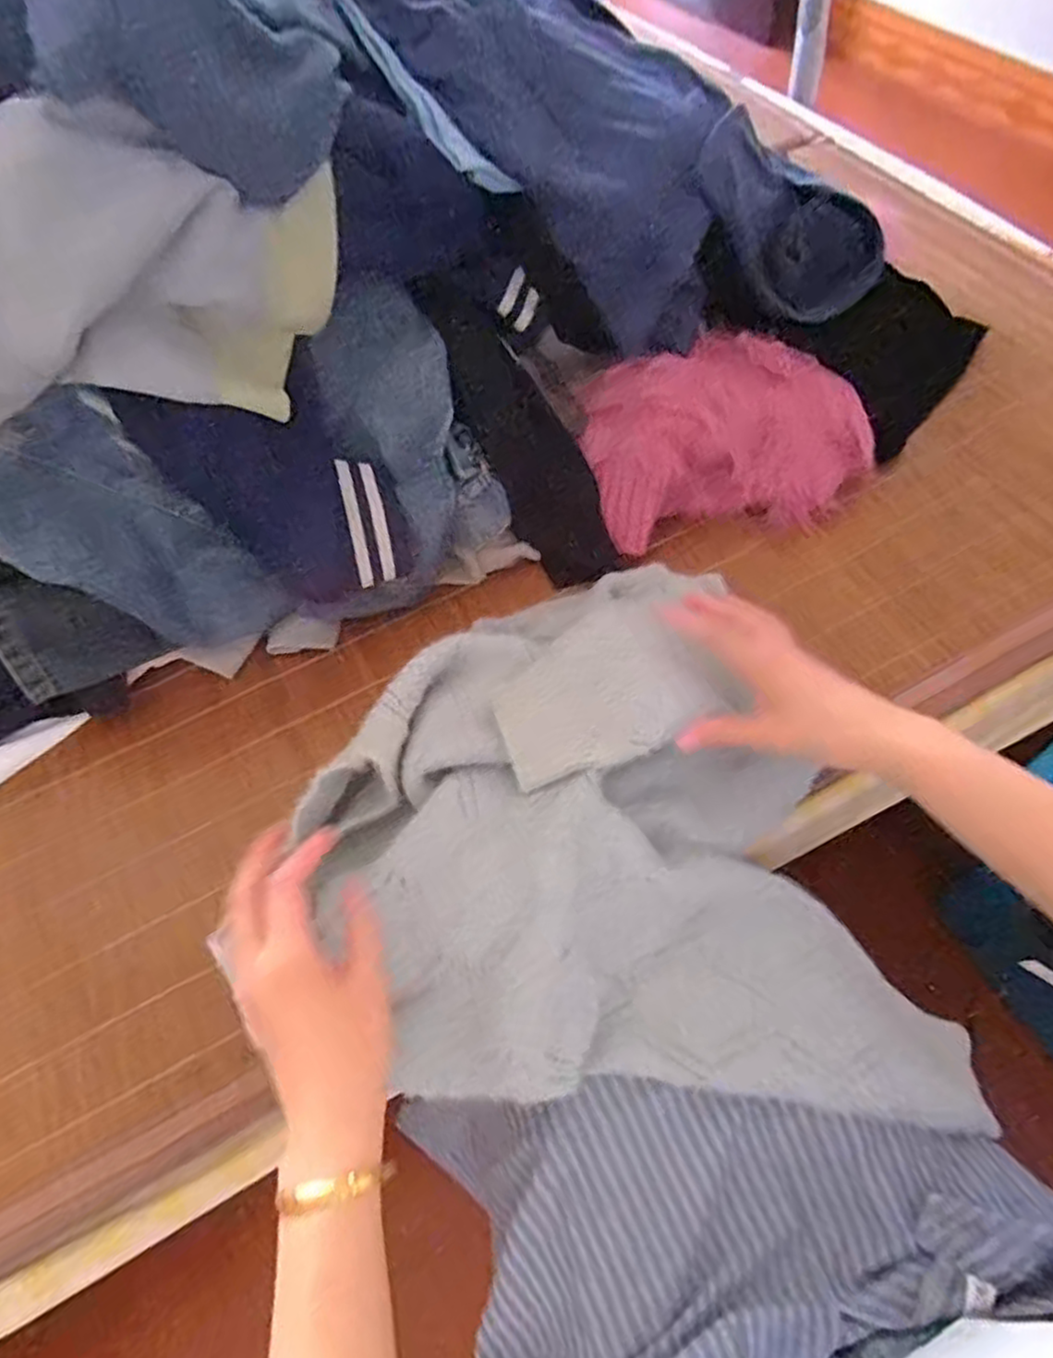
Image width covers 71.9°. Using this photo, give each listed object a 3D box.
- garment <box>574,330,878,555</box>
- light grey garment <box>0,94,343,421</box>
[{"bbox_3d":[0.174,-0.210,0.626,0.248,0.082,0.144,-9,59,-1],"label":"garment"},{"bbox_3d":[-0.351,-0.209,0.479,0.488,0.211,0.126,-23,60,-9],"label":"light grey garment"}]

